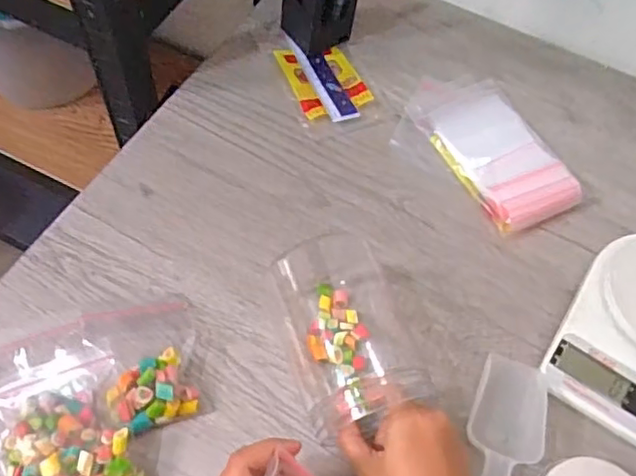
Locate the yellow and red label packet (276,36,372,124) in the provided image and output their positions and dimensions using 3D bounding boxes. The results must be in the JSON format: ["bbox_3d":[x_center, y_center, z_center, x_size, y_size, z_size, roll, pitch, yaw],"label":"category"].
[{"bbox_3d":[0.008,-0.161,0.623,0.070,0.014,0.112,-19,62,-15],"label":"yellow and red label packet"}]

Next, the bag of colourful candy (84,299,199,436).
[{"bbox_3d":[-0.125,0.090,0.454,0.072,0.029,0.097,-17,62,-14],"label":"bag of colourful candy"}]

